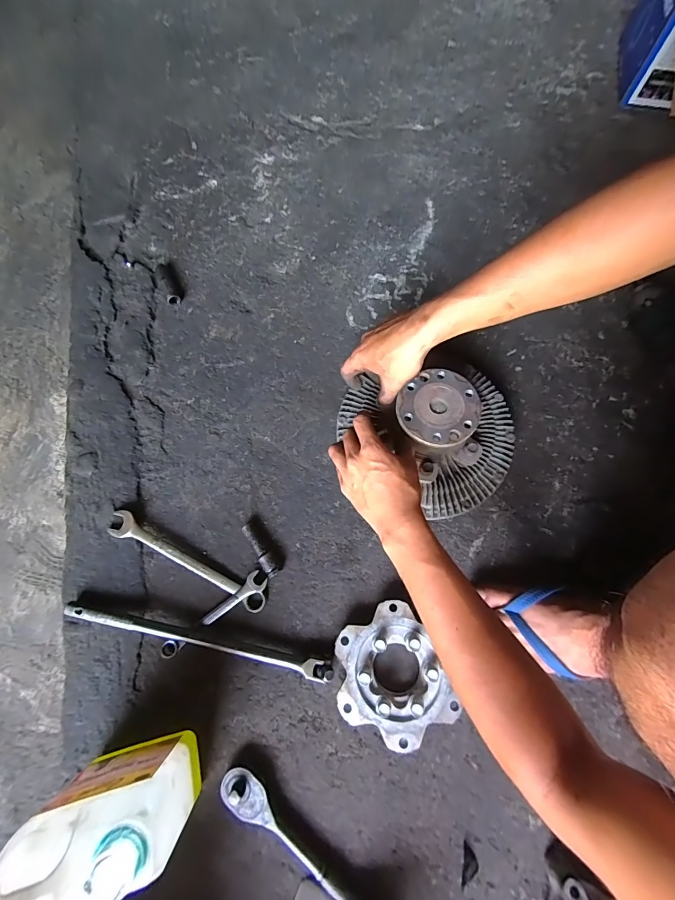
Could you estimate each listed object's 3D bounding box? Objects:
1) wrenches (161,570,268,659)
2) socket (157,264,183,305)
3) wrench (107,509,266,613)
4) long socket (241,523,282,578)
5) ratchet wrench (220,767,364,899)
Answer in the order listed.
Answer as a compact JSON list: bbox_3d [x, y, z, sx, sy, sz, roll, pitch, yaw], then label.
[{"bbox_3d":[-0.165,0.223,0.483,0.163,0.011,0.027,-38,77,-8],"label":"wrenches"},{"bbox_3d":[-0.298,-0.297,0.630,0.028,0.023,0.088,-26,76,-5],"label":"socket"},{"bbox_3d":[-0.213,0.155,0.506,0.251,0.018,0.033,25,77,8],"label":"wrench"},{"bbox_3d":[-0.109,0.141,0.503,0.019,0.020,0.080,-37,77,-8],"label":"long socket"},{"bbox_3d":[-0.035,0.460,0.403,0.243,0.026,0.034,37,79,11],"label":"ratchet wrench"}]

